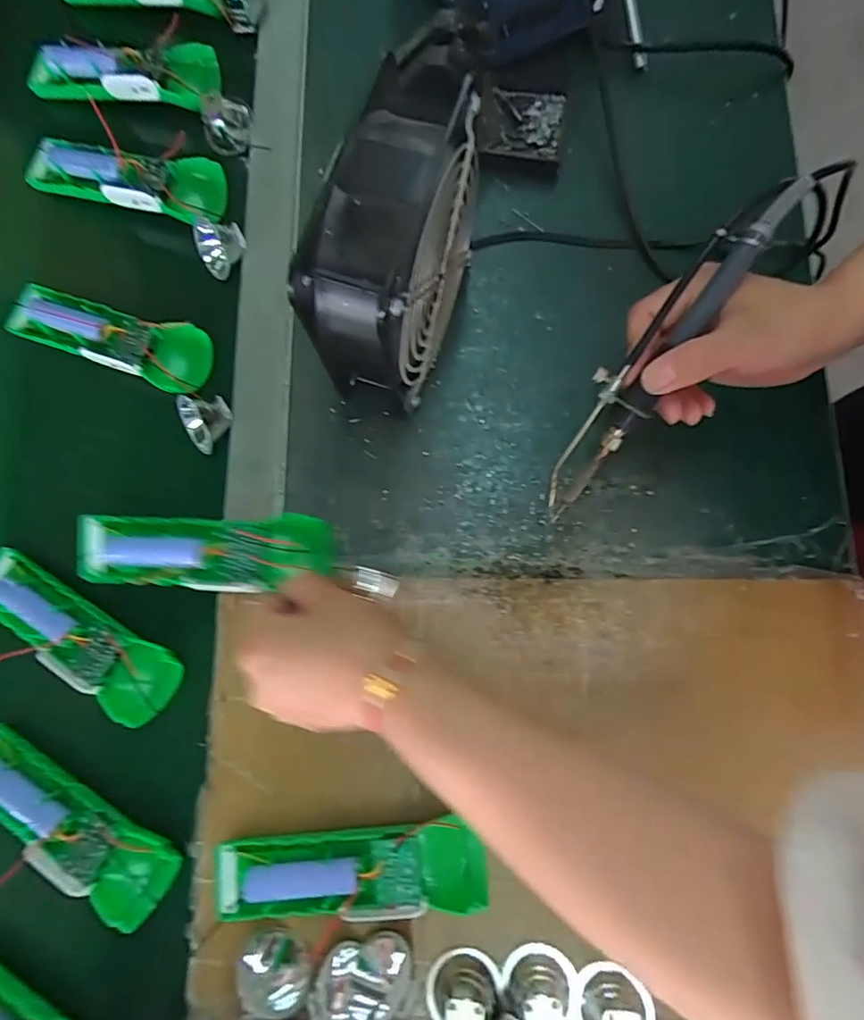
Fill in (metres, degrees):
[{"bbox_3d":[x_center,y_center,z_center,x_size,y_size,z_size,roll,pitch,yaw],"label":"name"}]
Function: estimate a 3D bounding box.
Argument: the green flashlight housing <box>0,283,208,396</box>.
[{"bbox_3d":[-0.231,-0.124,0.387,0.140,0.034,0.046,17,81,6],"label":"green flashlight housing"}]

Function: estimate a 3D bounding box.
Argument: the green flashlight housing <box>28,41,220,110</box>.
[{"bbox_3d":[-0.234,-0.327,0.407,0.143,0.040,0.029,0,80,3],"label":"green flashlight housing"}]

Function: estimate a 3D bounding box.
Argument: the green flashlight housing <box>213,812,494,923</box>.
[{"bbox_3d":[-0.049,0.213,0.314,0.159,0.025,0.046,-5,79,2],"label":"green flashlight housing"}]

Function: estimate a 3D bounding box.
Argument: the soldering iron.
[{"bbox_3d":[0.122,-0.085,0.298,0.032,0.018,0.207,35,111,7],"label":"soldering iron"}]

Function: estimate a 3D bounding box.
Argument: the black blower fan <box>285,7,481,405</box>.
[{"bbox_3d":[-0.019,-0.146,0.326,0.056,0.153,0.133,19,81,6],"label":"black blower fan"}]

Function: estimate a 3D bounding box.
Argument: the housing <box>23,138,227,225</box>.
[{"bbox_3d":[-0.228,-0.247,0.392,0.139,0.024,0.043,9,80,5],"label":"housing"}]

